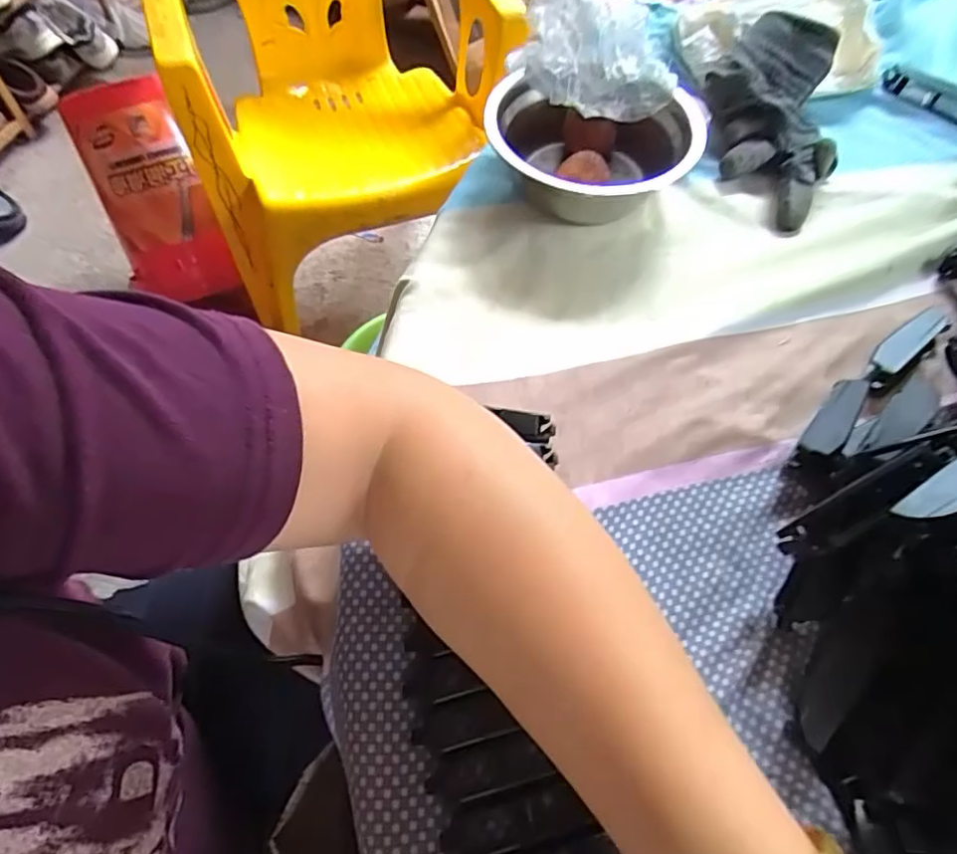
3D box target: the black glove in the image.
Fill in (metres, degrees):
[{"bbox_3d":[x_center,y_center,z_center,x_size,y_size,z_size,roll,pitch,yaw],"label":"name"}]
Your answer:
[{"bbox_3d":[0.206,-0.218,0.418,0.087,0.029,0.178,10,75,3],"label":"black glove"}]

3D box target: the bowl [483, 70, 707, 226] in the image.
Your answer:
[{"bbox_3d":[0.073,-0.181,0.391,0.127,0.051,0.127,1,62,-2],"label":"bowl"}]

